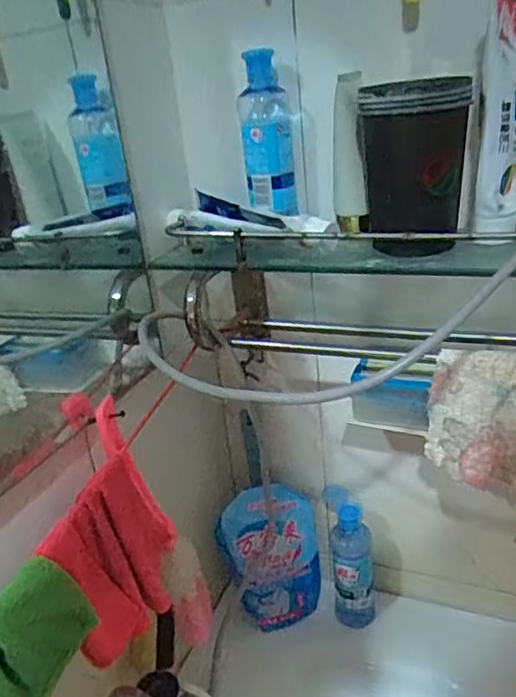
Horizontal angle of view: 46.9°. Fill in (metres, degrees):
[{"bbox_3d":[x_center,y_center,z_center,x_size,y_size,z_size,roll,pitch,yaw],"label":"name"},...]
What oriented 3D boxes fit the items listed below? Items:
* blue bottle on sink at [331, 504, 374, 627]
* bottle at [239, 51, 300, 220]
[{"bbox_3d":[0.116,0.267,0.728,0.046,0.160,0.039,0,25,14],"label":"blue bottle on sink"},{"bbox_3d":[0.009,-0.207,0.578,0.049,0.144,0.045,-5,24,3],"label":"bottle"}]

